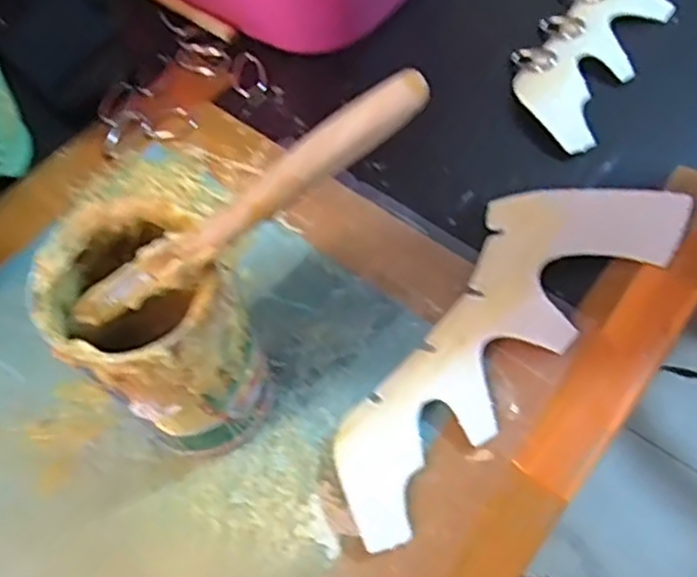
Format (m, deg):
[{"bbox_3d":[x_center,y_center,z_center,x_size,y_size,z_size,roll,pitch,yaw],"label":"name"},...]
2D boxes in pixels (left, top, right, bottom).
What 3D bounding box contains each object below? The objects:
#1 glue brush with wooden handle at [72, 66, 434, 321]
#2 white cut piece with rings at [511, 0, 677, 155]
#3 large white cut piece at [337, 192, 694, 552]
[{"bbox_3d":[-0.036,-0.022,0.219,0.144,0.013,0.013,-29,56,28],"label":"glue brush with wooden handle"},{"bbox_3d":[0.168,-0.181,0.452,0.089,0.016,0.235,23,65,16],"label":"white cut piece with rings"},{"bbox_3d":[0.072,0.014,0.351,0.230,0.010,0.076,-42,69,-16],"label":"large white cut piece"}]

